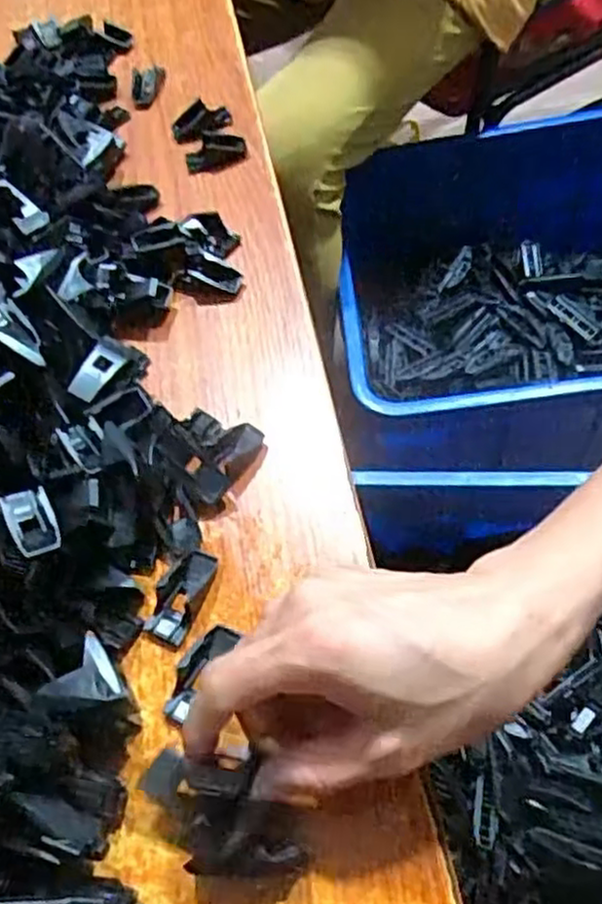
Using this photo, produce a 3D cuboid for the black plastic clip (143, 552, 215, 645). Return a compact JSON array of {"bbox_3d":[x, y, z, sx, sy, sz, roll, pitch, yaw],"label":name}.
[{"bbox_3d":[-0.053,0.063,0.316,0.018,0.009,0.042,15,61,18],"label":"black plastic clip"}]

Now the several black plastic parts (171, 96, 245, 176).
[{"bbox_3d":[-0.063,-0.216,0.488,0.041,0.011,0.062,-19,56,-3],"label":"several black plastic parts"}]

